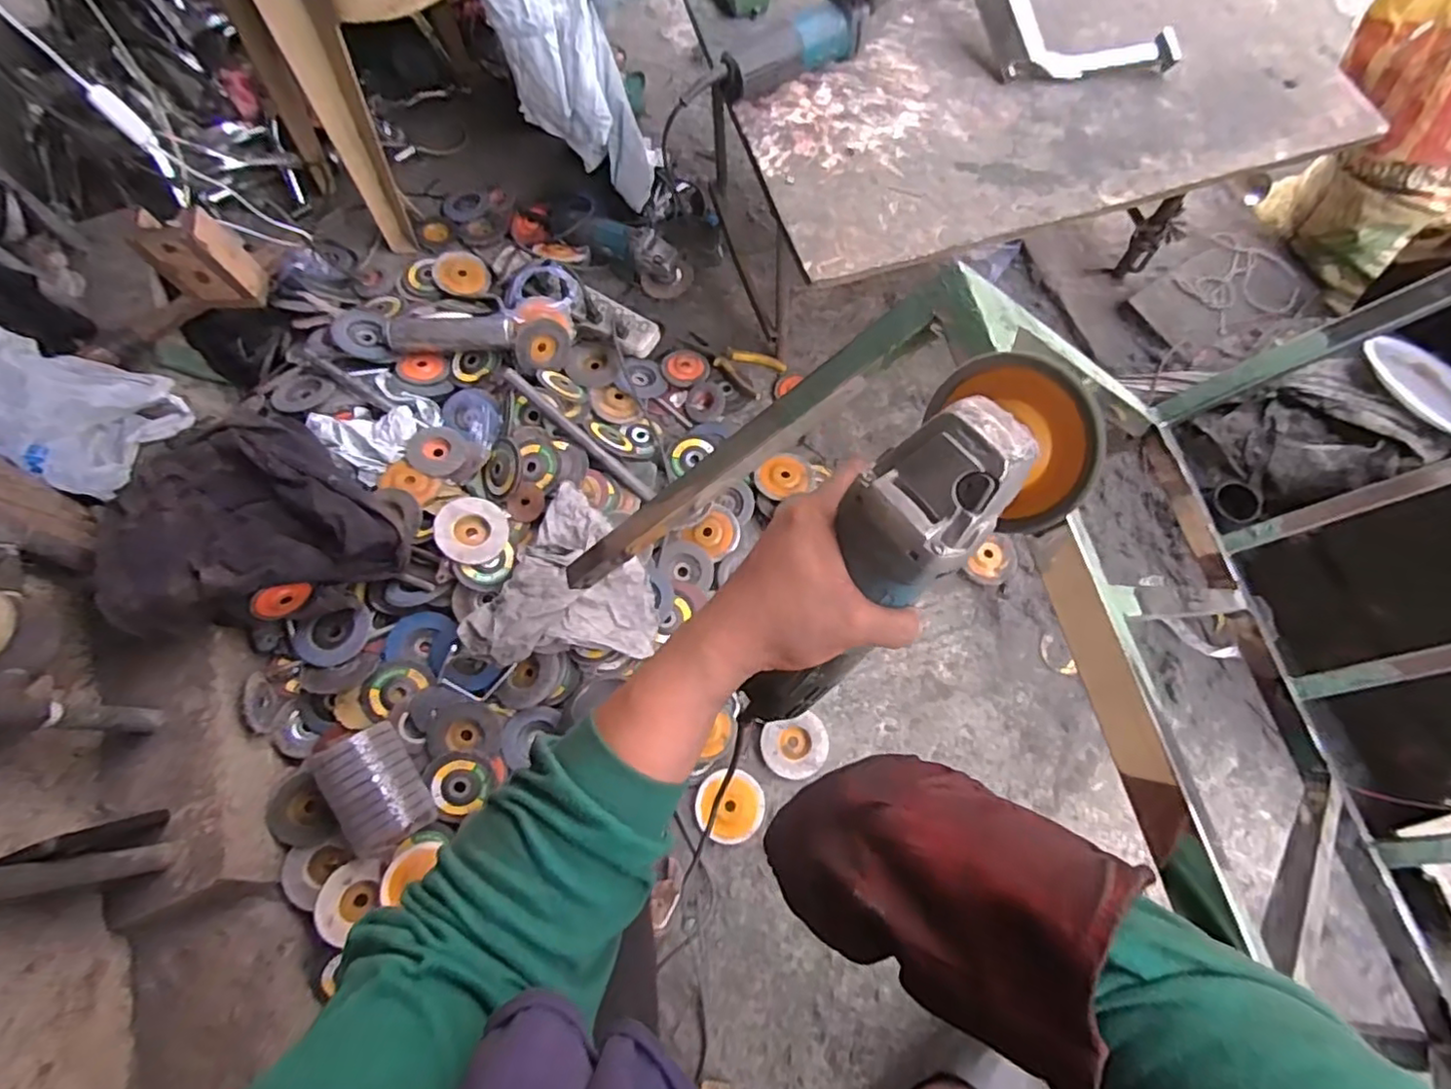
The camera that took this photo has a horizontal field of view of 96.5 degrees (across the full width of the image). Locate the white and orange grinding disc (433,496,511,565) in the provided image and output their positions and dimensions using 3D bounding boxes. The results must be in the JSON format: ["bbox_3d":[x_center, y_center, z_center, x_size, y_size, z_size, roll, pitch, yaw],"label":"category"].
[{"bbox_3d":[-0.357,-0.020,0.915,0.096,0.015,0.094,9,71,-26],"label":"white and orange grinding disc"}]

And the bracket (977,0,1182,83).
[{"bbox_3d":[0.432,-0.689,0.818,0.206,0.067,0.256,-22,88,2],"label":"bracket"}]

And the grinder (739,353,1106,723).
[{"bbox_3d":[0.087,0.023,0.360,0.086,0.075,0.274,41,117,12],"label":"grinder"}]

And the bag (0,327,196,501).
[{"bbox_3d":[-0.900,-0.194,0.870,0.185,0.195,0.187,25,73,8],"label":"bag"}]

